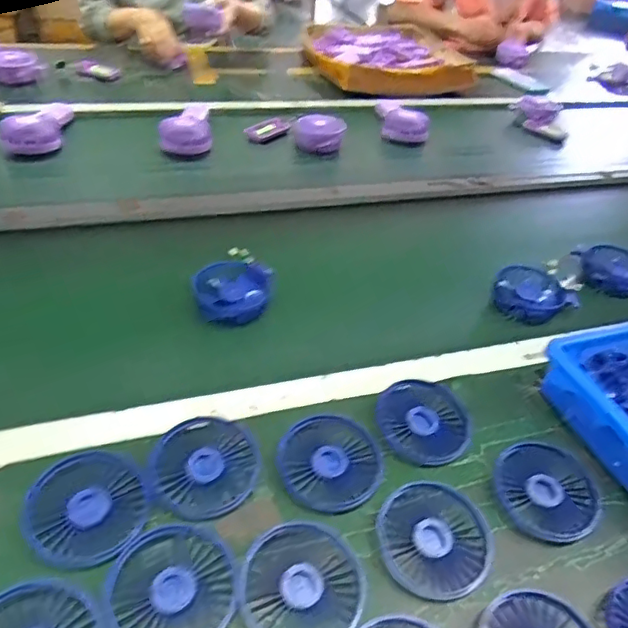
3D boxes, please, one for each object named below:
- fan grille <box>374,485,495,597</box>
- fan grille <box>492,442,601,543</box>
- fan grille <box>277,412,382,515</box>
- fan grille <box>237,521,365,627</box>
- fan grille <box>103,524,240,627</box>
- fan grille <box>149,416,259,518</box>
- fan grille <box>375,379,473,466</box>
[{"bbox_3d":[0.092,0.174,0.444,0.085,0.020,0.086,5,39,-4],"label":"fan grille"},{"bbox_3d":[0.199,0.151,0.489,0.086,0.017,0.080,5,39,-4],"label":"fan grille"},{"bbox_3d":[0.013,0.124,0.487,0.086,0.008,0.087,5,39,-4],"label":"fan grille"},{"bbox_3d":[-0.009,0.191,0.404,0.084,0.008,0.084,5,39,-4],"label":"fan grille"},{"bbox_3d":[-0.098,0.190,0.396,0.086,0.014,0.084,5,39,-4],"label":"fan grille"},{"bbox_3d":[-0.090,0.125,0.475,0.083,0.015,0.087,5,39,-4],"label":"fan grille"},{"bbox_3d":[0.102,0.099,0.533,0.084,0.014,0.084,5,39,-4],"label":"fan grille"}]

